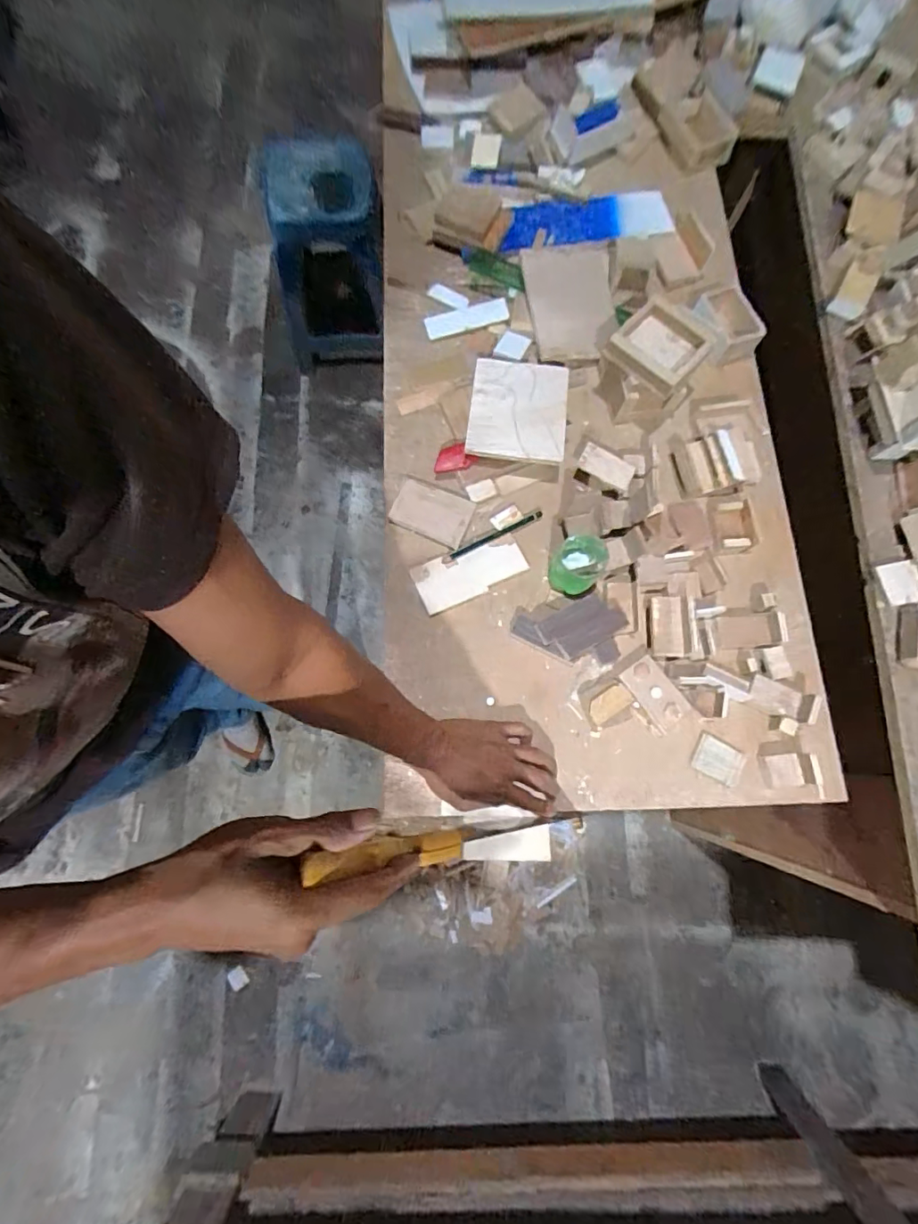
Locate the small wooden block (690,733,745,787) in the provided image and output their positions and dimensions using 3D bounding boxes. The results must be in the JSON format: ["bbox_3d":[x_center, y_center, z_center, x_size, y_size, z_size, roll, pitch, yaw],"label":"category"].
[{"bbox_3d":[0.299,0.172,0.581,0.051,0.005,0.045,28,79,8],"label":"small wooden block"}]

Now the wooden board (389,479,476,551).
[{"bbox_3d":[-0.035,-0.129,0.647,0.099,0.010,0.067,26,79,7],"label":"wooden board"}]

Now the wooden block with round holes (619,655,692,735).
[{"bbox_3d":[0.231,0.097,0.594,0.048,0.024,0.082,-34,78,-6],"label":"wooden block with round holes"}]

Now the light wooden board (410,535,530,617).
[{"bbox_3d":[0.015,-0.051,0.642,0.140,0.008,0.065,-23,83,-6],"label":"light wooden board"}]

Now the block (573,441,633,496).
[{"bbox_3d":[0.188,-0.181,0.647,0.069,0.034,0.041,26,79,7],"label":"block"}]

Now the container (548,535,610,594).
[{"bbox_3d":[0.142,-0.059,0.599,0.057,0.065,0.056,0,77,2],"label":"container"}]

